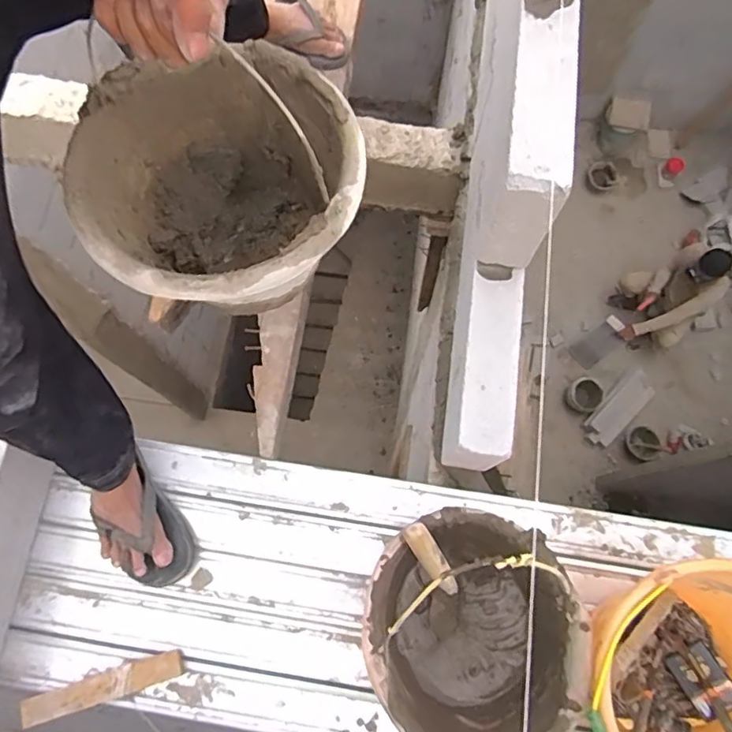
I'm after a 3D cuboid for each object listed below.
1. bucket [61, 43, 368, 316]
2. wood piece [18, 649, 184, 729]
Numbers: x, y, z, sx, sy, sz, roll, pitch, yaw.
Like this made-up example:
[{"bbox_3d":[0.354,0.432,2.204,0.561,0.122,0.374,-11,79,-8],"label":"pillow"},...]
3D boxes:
[{"bbox_3d":[-0.135,-0.157,0.571,0.249,0.158,0.244,0,74,0],"label":"bucket"},{"bbox_3d":[-0.388,0.473,0.847,0.225,0.028,0.037,-17,74,-5],"label":"wood piece"}]

